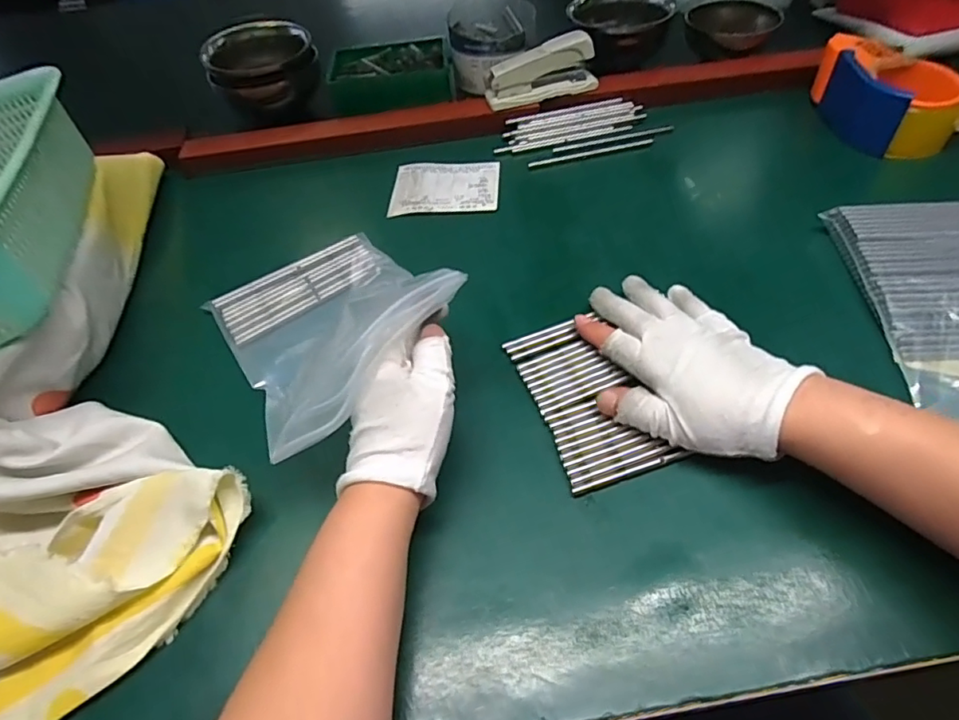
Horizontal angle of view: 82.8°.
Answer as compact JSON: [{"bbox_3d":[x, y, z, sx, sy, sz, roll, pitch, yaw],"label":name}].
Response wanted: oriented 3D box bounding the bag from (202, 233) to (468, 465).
[{"bbox_3d":[-0.109,-0.037,0.401,0.163,0.041,0.212,-38,34,-19],"label":"bag"}]

